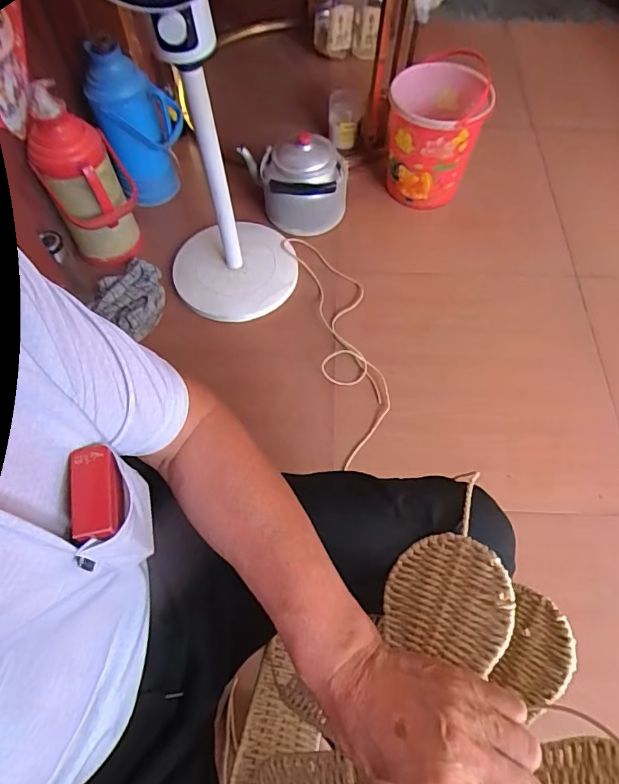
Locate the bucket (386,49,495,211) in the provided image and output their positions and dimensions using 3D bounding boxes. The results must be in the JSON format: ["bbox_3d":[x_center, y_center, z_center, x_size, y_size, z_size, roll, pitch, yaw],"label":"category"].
[{"bbox_3d":[0.311,-0.646,1.274,0.226,0.286,0.236,6,61,4],"label":"bucket"}]

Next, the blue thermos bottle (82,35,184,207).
[{"bbox_3d":[-0.382,-0.599,1.141,0.181,0.341,0.129,-15,62,-8],"label":"blue thermos bottle"}]

